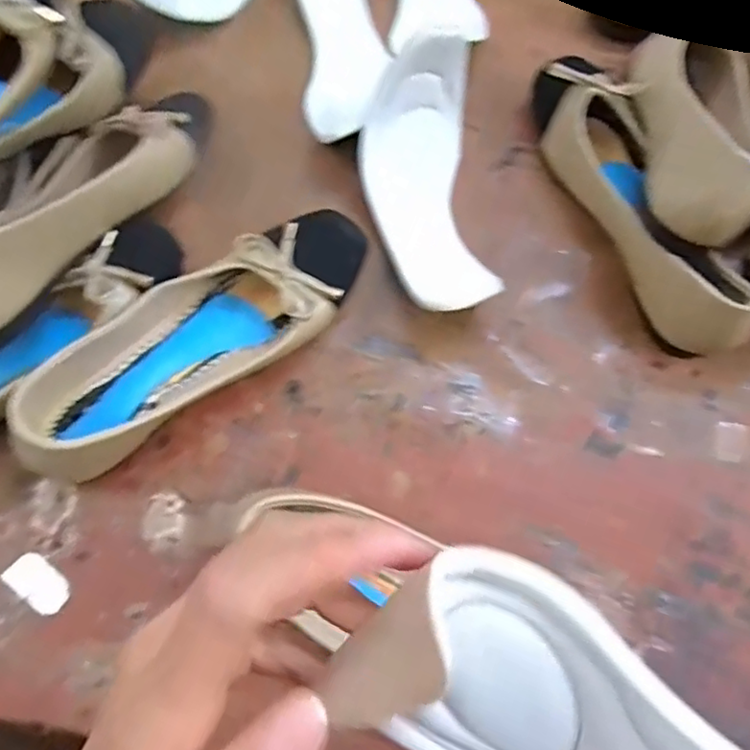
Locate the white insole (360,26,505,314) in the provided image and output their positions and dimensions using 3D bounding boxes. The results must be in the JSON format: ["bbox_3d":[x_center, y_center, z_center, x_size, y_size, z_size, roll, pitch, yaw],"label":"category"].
[{"bbox_3d":[0.033,-0.127,0.419,0.077,0.080,0.180,-5,69,-3],"label":"white insole"}]

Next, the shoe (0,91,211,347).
[{"bbox_3d":[-0.193,-0.119,0.397,0.077,0.070,0.247,26,59,10],"label":"shoe"}]

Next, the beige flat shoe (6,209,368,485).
[{"bbox_3d":[-0.111,-0.027,0.394,0.243,0.058,0.089,-36,73,-13],"label":"beige flat shoe"}]

